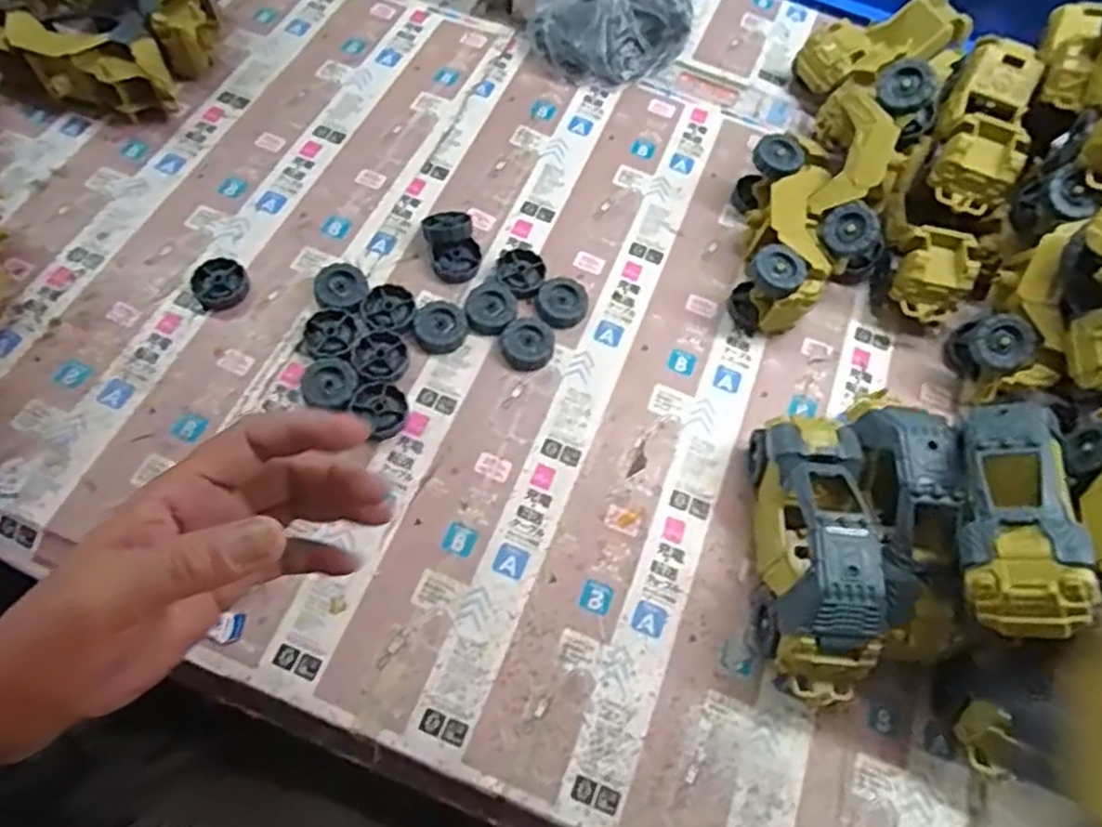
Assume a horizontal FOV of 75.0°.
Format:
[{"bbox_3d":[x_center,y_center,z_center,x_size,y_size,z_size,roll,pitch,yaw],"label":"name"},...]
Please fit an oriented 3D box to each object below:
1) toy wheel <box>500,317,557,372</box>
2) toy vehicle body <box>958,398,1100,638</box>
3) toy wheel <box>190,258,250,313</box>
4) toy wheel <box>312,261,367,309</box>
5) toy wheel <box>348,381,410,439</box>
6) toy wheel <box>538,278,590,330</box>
[{"bbox_3d":[-0.017,-0.050,0.528,0.040,0.013,0.037,1,63,-3],"label":"toy wheel"},{"bbox_3d":[0.260,0.058,0.400,0.055,0.051,0.136,-9,46,31],"label":"toy vehicle body"},{"bbox_3d":[-0.244,-0.096,0.531,0.038,0.010,0.040,1,63,-3],"label":"toy wheel"},{"bbox_3d":[-0.155,-0.092,0.530,0.037,0.013,0.037,1,65,-3],"label":"toy wheel"},{"bbox_3d":[-0.116,-0.003,0.495,0.034,0.012,0.039,-36,71,-19],"label":"toy wheel"},{"bbox_3d":[0.009,-0.083,0.545,0.039,0.013,0.038,1,63,-3],"label":"toy wheel"}]

